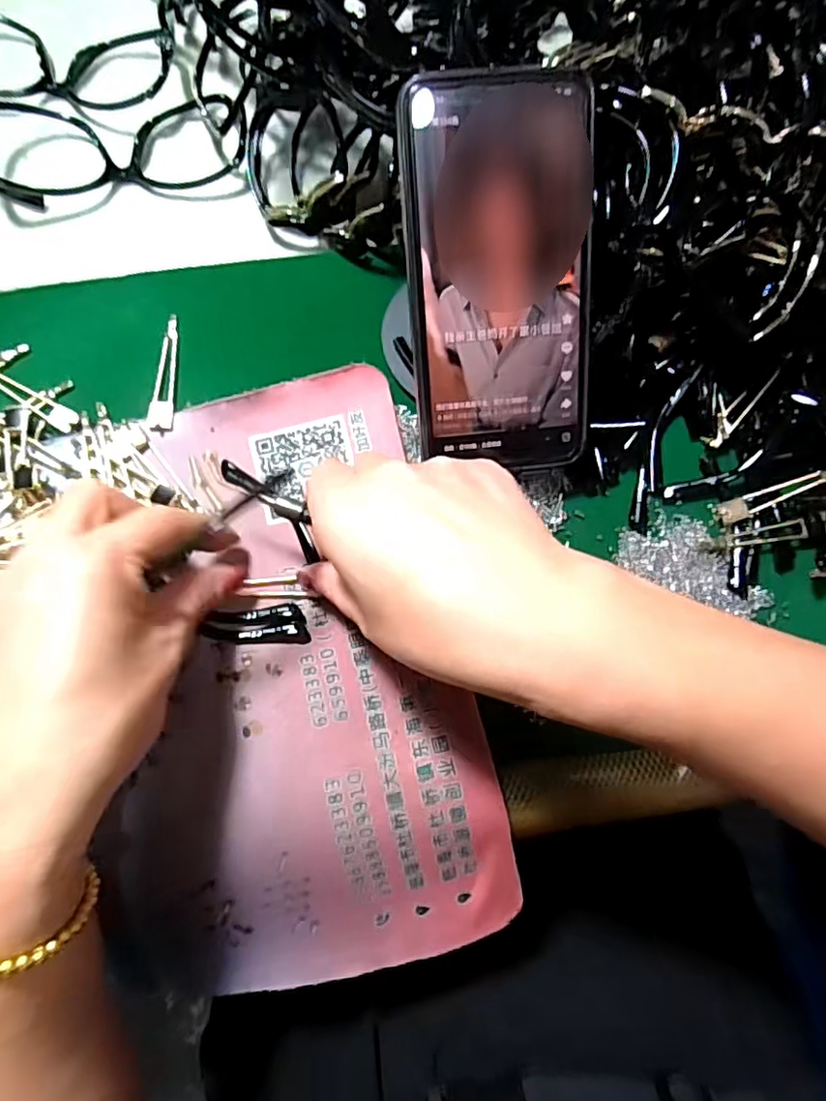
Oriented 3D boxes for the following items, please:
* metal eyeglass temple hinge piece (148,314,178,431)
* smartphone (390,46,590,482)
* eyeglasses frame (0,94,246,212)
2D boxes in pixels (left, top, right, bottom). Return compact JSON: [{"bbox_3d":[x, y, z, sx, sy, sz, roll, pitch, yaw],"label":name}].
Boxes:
[{"bbox_3d":[-0.129,-0.093,0.316,0.012,0.004,0.065,-1,77,-2],"label":"metal eyeglass temple hinge piece"},{"bbox_3d":[0.038,-0.113,0.263,0.078,0.007,0.154,-6,113,-2],"label":"smartphone"},{"bbox_3d":[-0.167,-0.232,0.336,0.144,0.033,0.060,-13,78,-4],"label":"eyeglasses frame"}]

